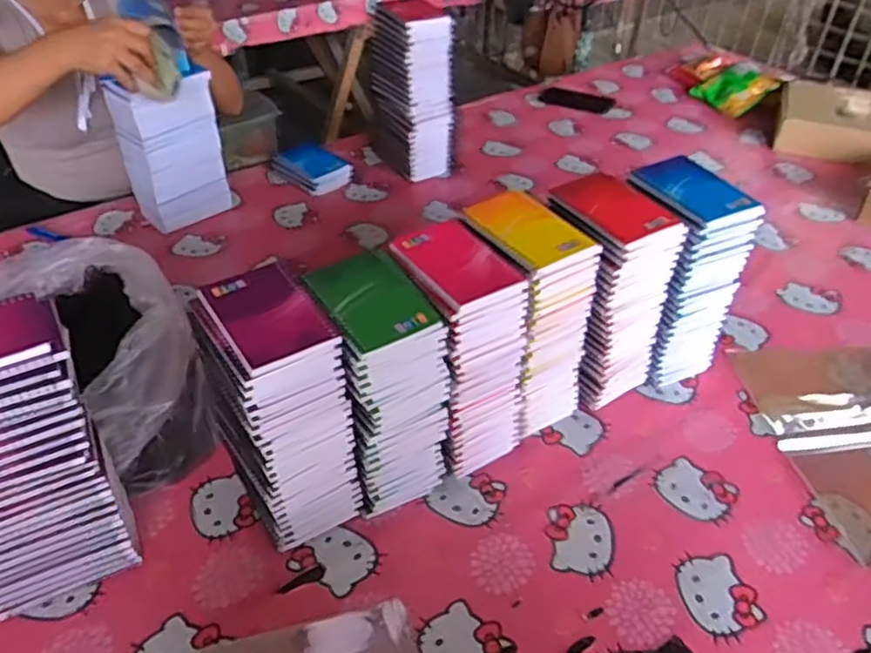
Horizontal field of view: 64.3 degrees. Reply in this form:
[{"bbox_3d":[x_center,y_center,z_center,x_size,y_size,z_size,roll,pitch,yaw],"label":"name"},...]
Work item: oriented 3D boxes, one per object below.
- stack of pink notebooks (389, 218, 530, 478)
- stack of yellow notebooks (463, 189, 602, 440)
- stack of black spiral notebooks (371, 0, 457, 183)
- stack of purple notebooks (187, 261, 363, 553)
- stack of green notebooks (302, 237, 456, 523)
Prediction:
[{"bbox_3d":[0.020,0.031,0.757,0.100,0.253,0.132,-24,46,-26],"label":"stack of pink notebooks"},{"bbox_3d":[0.095,-0.010,0.802,0.099,0.261,0.142,-25,46,-27],"label":"stack of yellow notebooks"},{"bbox_3d":[-0.038,-0.419,1.269,0.104,0.296,0.130,-26,47,-27],"label":"stack of black spiral notebooks"},{"bbox_3d":[-0.149,0.090,0.678,0.092,0.265,0.125,-24,46,-26],"label":"stack of purple notebooks"},{"bbox_3d":[-0.054,0.066,0.711,0.102,0.256,0.132,-18,44,-20],"label":"stack of green notebooks"}]

